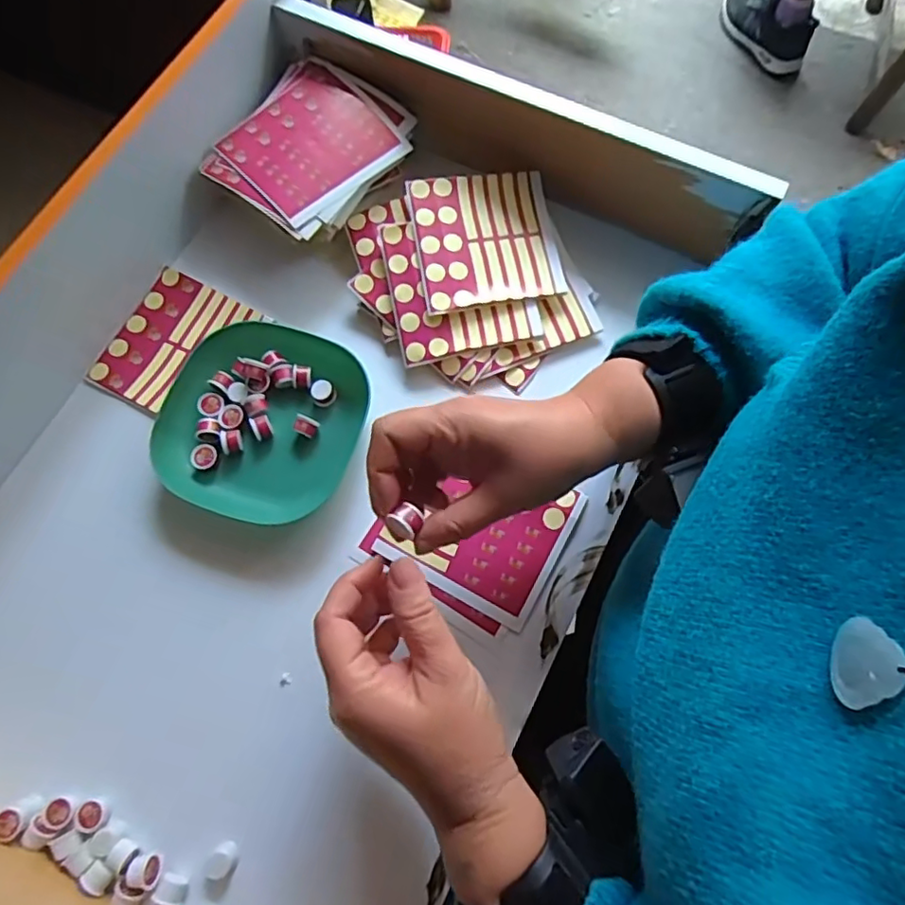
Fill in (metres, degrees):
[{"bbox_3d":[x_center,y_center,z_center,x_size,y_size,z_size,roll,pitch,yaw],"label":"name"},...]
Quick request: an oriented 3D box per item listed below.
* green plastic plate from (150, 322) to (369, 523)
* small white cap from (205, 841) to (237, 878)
[{"bbox_3d":[-0.136,-0.023,0.410,0.131,0.025,0.135,15,74,5],"label":"green plastic plate"},{"bbox_3d":[-0.133,0.235,0.339,0.014,0.014,0.016,40,78,12],"label":"small white cap"}]

